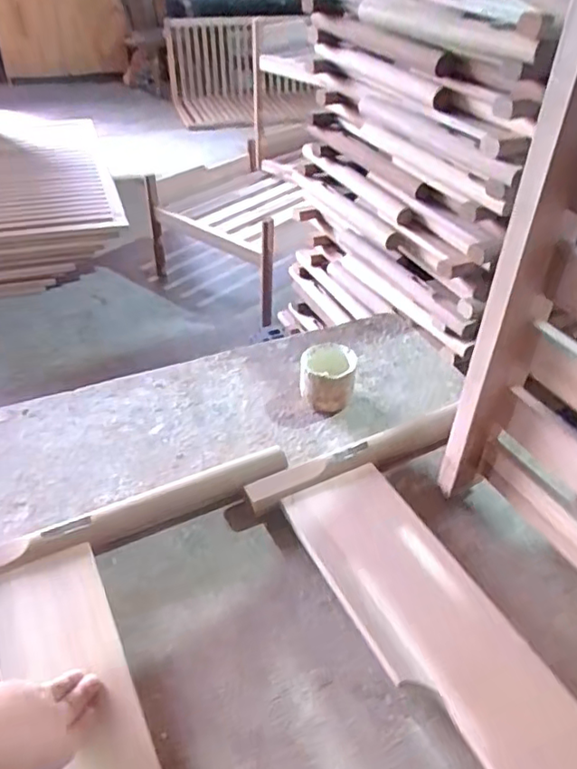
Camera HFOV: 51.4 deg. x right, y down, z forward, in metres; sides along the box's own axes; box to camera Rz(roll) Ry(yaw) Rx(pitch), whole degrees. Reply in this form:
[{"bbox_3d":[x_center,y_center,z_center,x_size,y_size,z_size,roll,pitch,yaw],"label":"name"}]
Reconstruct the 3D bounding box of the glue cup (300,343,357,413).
[{"bbox_3d":[0.063,-0.012,0.968,0.087,0.080,0.103,9,41,7],"label":"glue cup"}]

